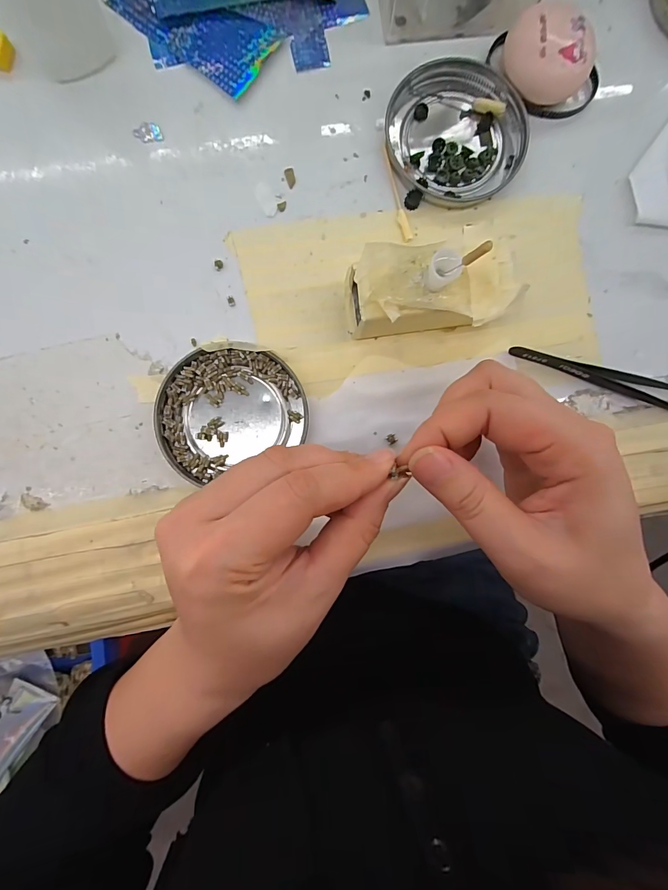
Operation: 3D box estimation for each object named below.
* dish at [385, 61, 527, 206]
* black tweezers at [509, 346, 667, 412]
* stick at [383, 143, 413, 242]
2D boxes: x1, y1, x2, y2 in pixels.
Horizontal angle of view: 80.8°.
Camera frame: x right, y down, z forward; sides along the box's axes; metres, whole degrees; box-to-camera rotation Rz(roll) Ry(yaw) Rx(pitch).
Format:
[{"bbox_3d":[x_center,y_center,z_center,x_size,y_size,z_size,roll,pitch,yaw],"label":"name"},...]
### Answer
[{"bbox_3d":[0.069,-0.178,0.223,0.075,0.009,0.076,0,89,-2],"label":"dish"},{"bbox_3d":[0.160,-0.039,0.224,0.121,0.008,0.017,18,88,-2],"label":"black tweezers"},{"bbox_3d":[0.035,-0.143,0.223,0.006,0.004,0.054,-17,89,-2],"label":"stick"}]

